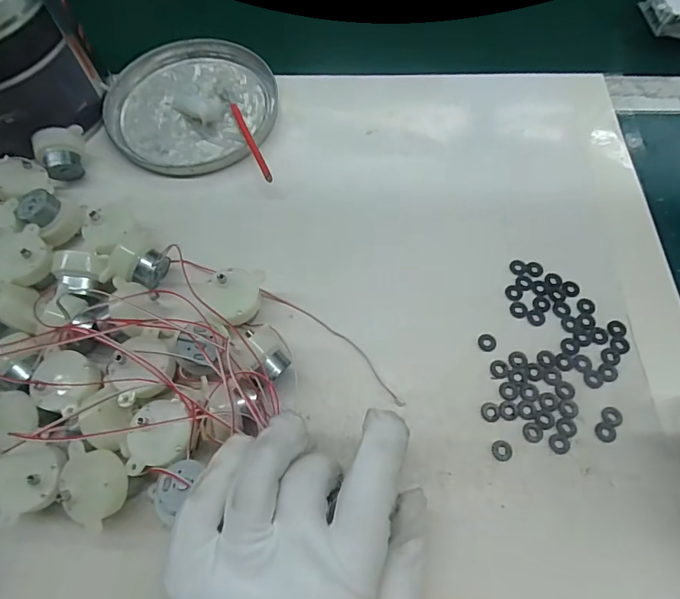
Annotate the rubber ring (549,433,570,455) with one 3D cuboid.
[{"bbox_3d":[0.118,0.077,0.241,0.011,0.004,0.011,-1,64,1],"label":"rubber ring"}]

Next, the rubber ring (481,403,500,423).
[{"bbox_3d":[0.084,0.062,0.250,0.011,0.004,0.010,-1,64,1],"label":"rubber ring"}]

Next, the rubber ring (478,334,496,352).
[{"bbox_3d":[0.088,0.025,0.267,0.011,0.004,0.011,-1,64,1],"label":"rubber ring"}]

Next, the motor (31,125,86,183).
[{"bbox_3d":[-0.192,-0.103,0.317,0.033,0.026,0.035,-1,64,1],"label":"motor"}]

